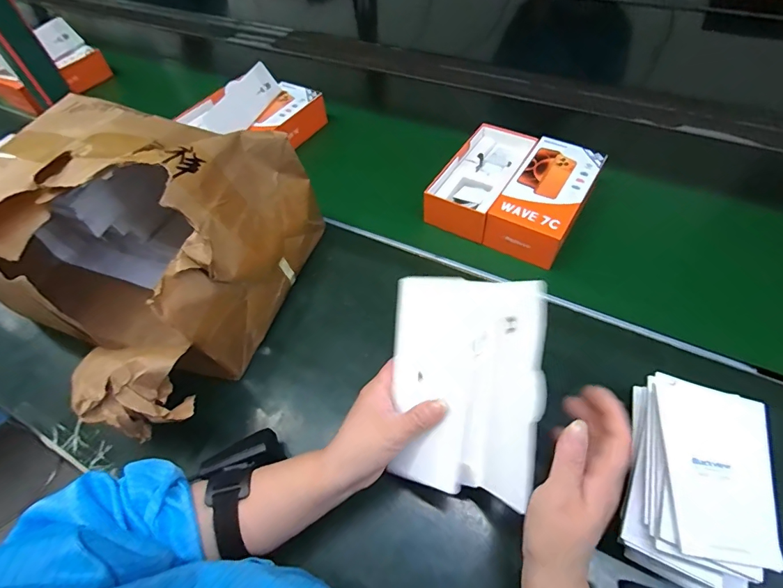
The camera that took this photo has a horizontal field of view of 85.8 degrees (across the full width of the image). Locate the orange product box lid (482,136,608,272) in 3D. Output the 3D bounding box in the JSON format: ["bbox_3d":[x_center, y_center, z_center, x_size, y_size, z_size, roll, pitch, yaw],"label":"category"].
[{"bbox_3d":[0.207,-0.123,0.559,0.098,0.060,0.187,26,57,24],"label":"orange product box lid"}]

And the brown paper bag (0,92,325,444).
[{"bbox_3d":[-0.306,-0.056,0.483,0.347,0.220,0.311,17,54,18],"label":"brown paper bag"}]

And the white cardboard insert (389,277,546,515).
[{"bbox_3d":[0.056,0.073,0.337,0.118,0.034,0.169,2,89,19],"label":"white cardboard insert"}]

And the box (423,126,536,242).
[{"bbox_3d":[0.130,-0.168,0.601,0.087,0.051,0.199,22,55,21],"label":"box"}]

